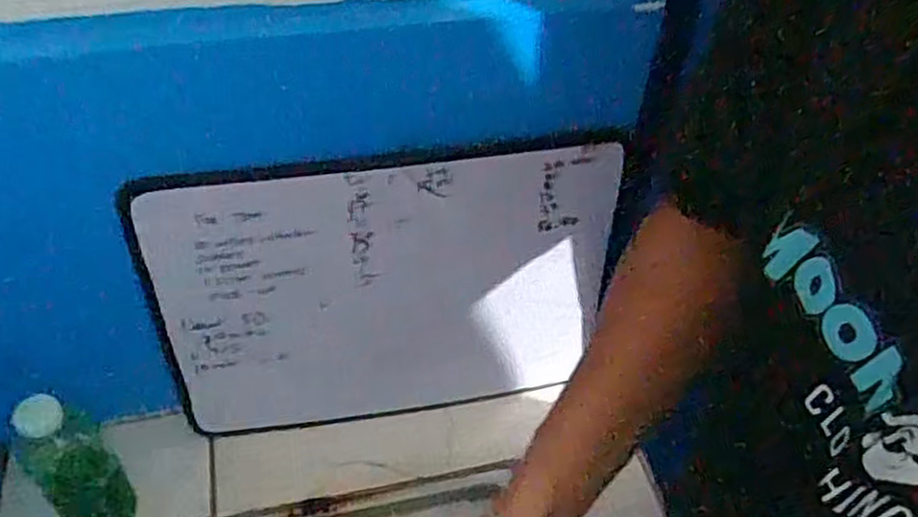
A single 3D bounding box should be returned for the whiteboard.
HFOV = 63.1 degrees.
[{"bbox_3d":[-0.060,0.035,0.659,0.389,0.295,0.010,-7,40,-10],"label":"whiteboard"}]

